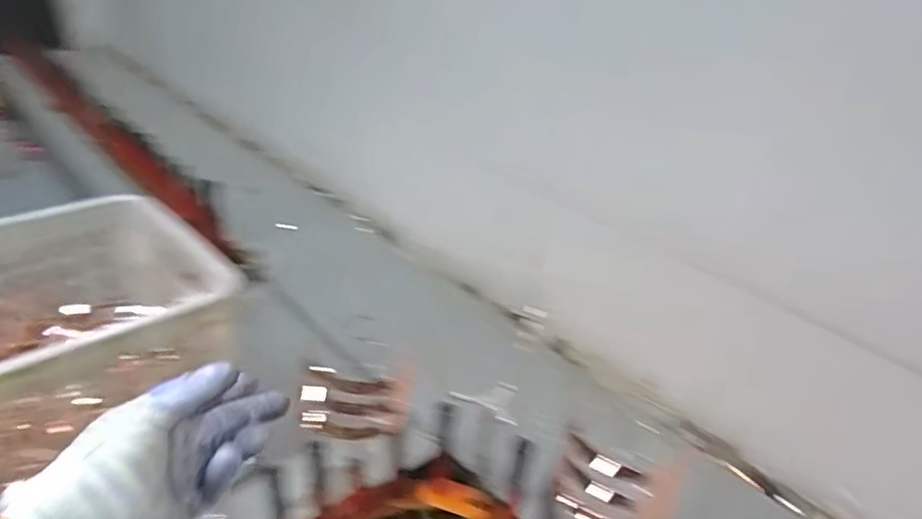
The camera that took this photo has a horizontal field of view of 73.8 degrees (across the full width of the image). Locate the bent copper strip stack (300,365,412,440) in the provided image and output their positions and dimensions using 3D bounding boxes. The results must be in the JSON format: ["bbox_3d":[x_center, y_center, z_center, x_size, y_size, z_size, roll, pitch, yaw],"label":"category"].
[{"bbox_3d":[-0.114,0.159,0.670,0.114,0.086,0.020,3,27,-8],"label":"bent copper strip stack"}]

